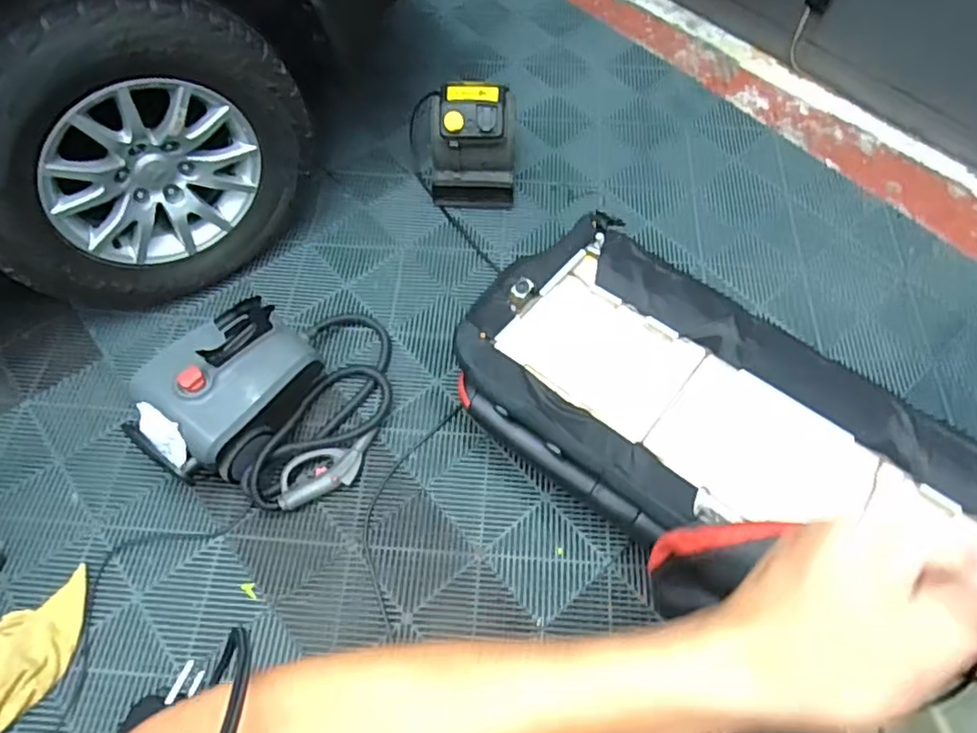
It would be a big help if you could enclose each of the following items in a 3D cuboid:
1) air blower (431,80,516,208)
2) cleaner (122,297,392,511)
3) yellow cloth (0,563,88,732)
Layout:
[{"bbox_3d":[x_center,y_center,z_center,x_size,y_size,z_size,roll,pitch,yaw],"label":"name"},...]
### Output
[{"bbox_3d":[-0.044,-0.624,1.772,0.261,0.304,0.210,1,61,0],"label":"air blower"},{"bbox_3d":[-0.460,0.032,1.426,0.432,0.270,0.570,29,64,15],"label":"cleaner"},{"bbox_3d":[-0.933,0.574,1.249,0.186,0.094,0.368,31,63,15],"label":"yellow cloth"}]

